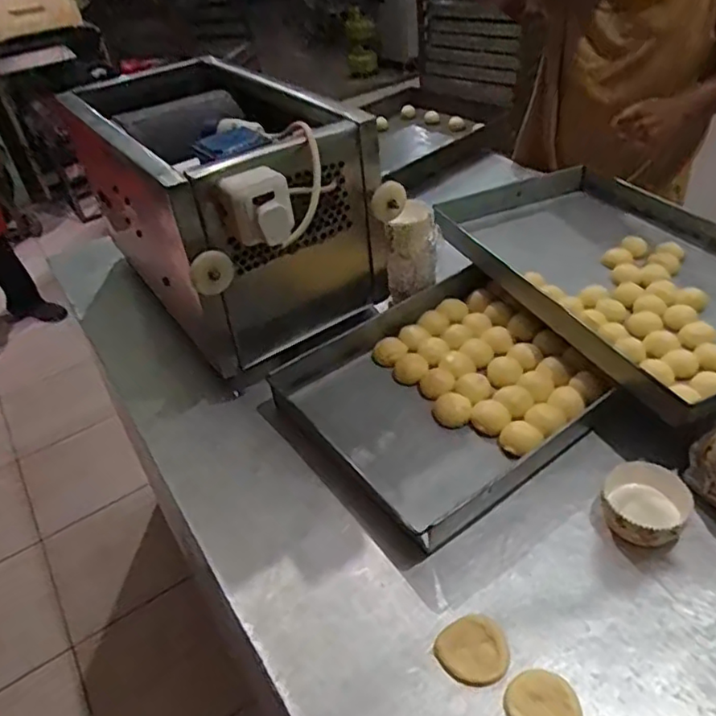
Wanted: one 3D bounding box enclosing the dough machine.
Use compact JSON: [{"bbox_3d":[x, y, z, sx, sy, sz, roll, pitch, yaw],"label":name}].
[{"bbox_3d":[-0.244,-0.277,1.099,0.343,0.346,0.699,-27,43,-22],"label":"dough machine"}]

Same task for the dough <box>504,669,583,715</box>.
[{"bbox_3d":[0.177,0.331,0.574,0.067,0.008,0.062,16,45,26],"label":"dough"}]

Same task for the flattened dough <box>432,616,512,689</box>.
[{"bbox_3d":[0.120,0.299,0.619,0.069,0.008,0.066,-5,39,4],"label":"flattened dough"}]

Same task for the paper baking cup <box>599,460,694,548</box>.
[{"bbox_3d":[0.331,0.168,0.698,0.090,0.047,0.086,-5,39,4],"label":"paper baking cup"}]

